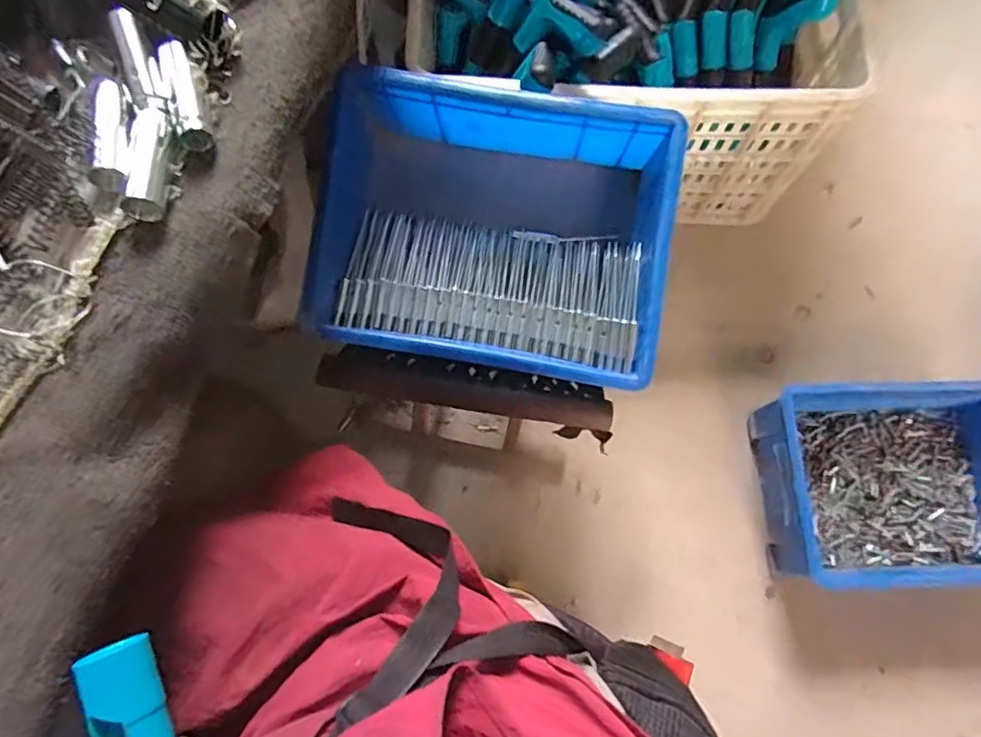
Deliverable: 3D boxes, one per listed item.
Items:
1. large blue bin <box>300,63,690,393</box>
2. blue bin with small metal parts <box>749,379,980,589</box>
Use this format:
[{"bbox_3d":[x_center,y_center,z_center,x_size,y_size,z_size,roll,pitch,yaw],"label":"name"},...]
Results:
[{"bbox_3d":[0.007,-0.133,0.598,0.330,0.144,0.263,9,84,2],"label":"large blue bin"},{"bbox_3d":[0.568,0.166,0.839,0.334,0.128,0.263,-1,73,-2],"label":"blue bin with small metal parts"}]

